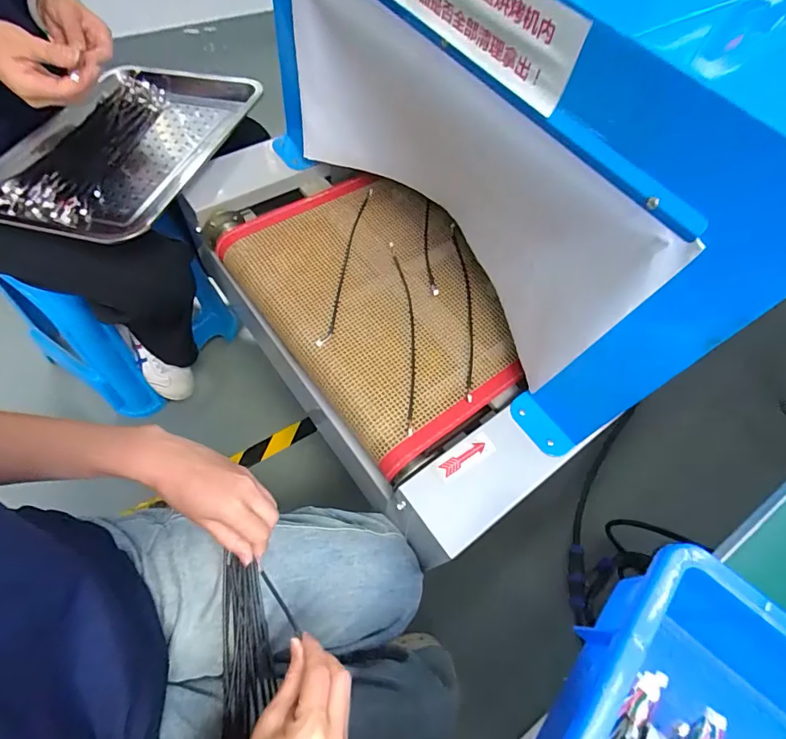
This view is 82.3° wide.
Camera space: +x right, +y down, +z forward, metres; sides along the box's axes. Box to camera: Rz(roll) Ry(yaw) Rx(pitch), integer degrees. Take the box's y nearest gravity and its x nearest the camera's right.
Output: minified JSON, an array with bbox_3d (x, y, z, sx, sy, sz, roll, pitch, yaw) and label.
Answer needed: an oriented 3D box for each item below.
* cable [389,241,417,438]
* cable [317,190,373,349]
[{"bbox_3d":[0.018,-0.050,0.558,0.022,0.005,0.273,-3,65,-4],"label":"cable"},{"bbox_3d":[-0.061,-0.145,0.602,0.013,0.019,0.274,11,65,2],"label":"cable"}]

